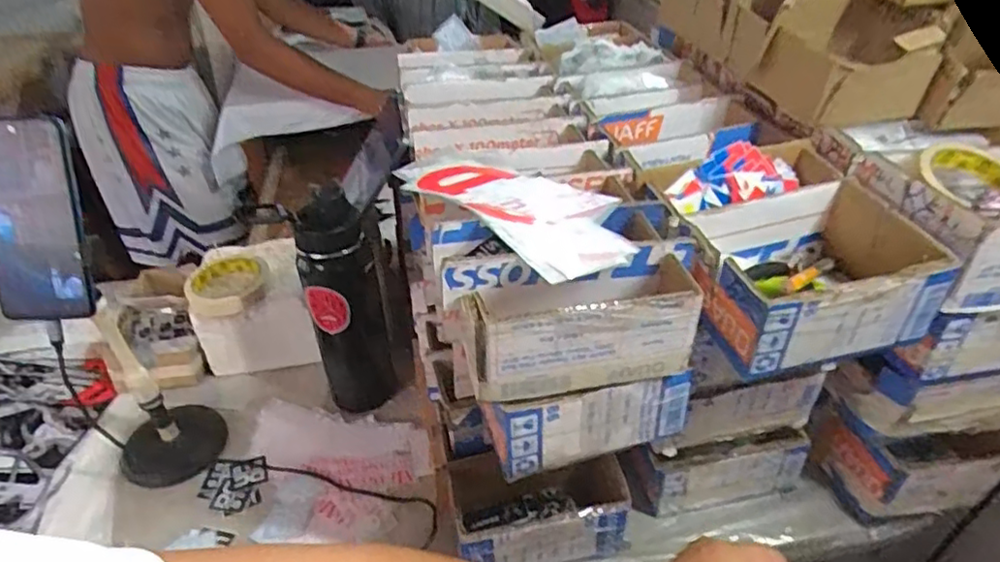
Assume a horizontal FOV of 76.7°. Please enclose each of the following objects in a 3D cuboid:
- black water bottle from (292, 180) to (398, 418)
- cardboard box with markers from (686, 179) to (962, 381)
[{"bbox_3d":[-0.171,0.032,0.693,0.073,0.266,0.087,-21,40,-24],"label":"black water bottle"},{"bbox_3d":[0.234,-0.007,0.490,0.162,0.071,0.134,-9,37,-10],"label":"cardboard box with markers"}]

